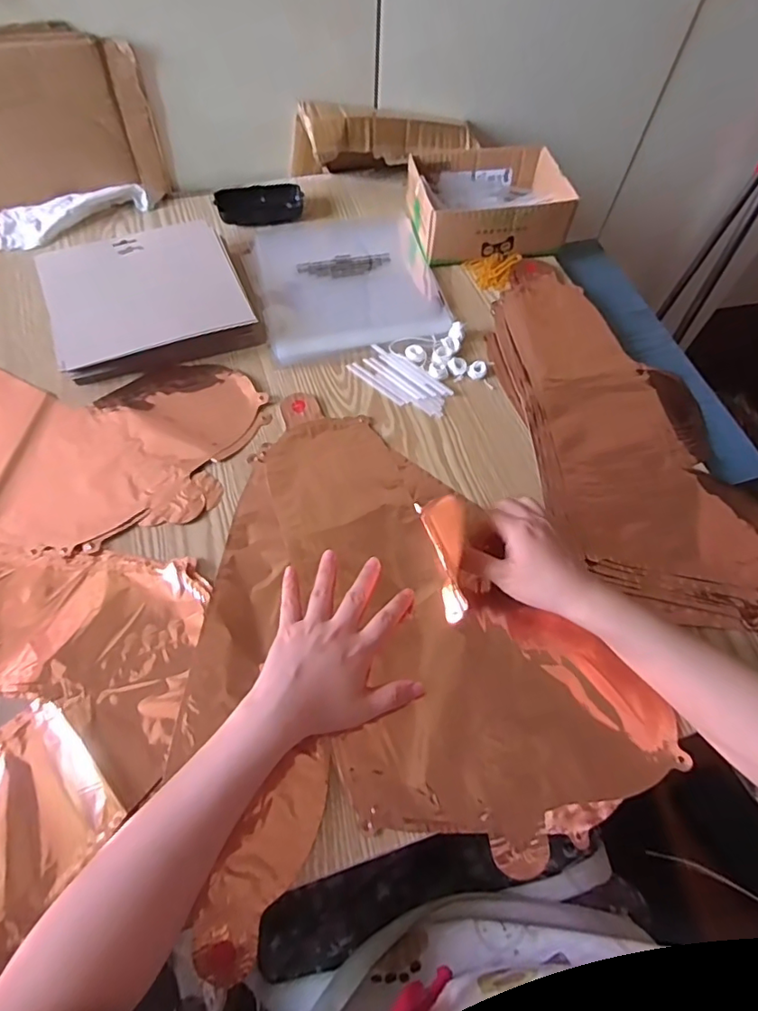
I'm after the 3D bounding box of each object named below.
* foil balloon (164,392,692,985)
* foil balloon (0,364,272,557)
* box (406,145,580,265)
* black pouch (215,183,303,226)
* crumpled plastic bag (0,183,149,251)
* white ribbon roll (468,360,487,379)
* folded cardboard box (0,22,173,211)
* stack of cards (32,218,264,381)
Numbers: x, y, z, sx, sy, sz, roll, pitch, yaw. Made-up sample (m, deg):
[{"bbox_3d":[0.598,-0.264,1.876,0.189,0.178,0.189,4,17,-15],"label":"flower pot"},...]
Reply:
[{"bbox_3d":[0.000,0.078,0.451,0.359,0.064,0.416,-17,64,-11],"label":"foil balloon"},{"bbox_3d":[-0.352,-0.068,0.523,0.442,0.006,0.217,6,62,1],"label":"foil balloon"},{"bbox_3d":[0.137,-0.386,0.693,0.186,0.064,0.146,-14,63,-9],"label":"box"},{"bbox_3d":[-0.152,-0.389,0.695,0.108,0.022,0.051,-14,63,-9],"label":"black pouch"},{"bbox_3d":[-0.382,-0.366,0.667,0.179,0.026,0.070,-26,66,-15],"label":"crumpled plastic bag"},{"bbox_3d":[0.107,-0.148,0.587,0.019,0.009,0.021,24,64,10],"label":"white ribbon roll"},{"bbox_3d":[-0.402,-0.429,0.613,0.273,0.177,0.022,-11,63,-8],"label":"folded cardboard box"},{"bbox_3d":[-0.247,-0.228,0.584,0.202,0.039,0.180,-20,65,-12],"label":"stack of cards"}]

